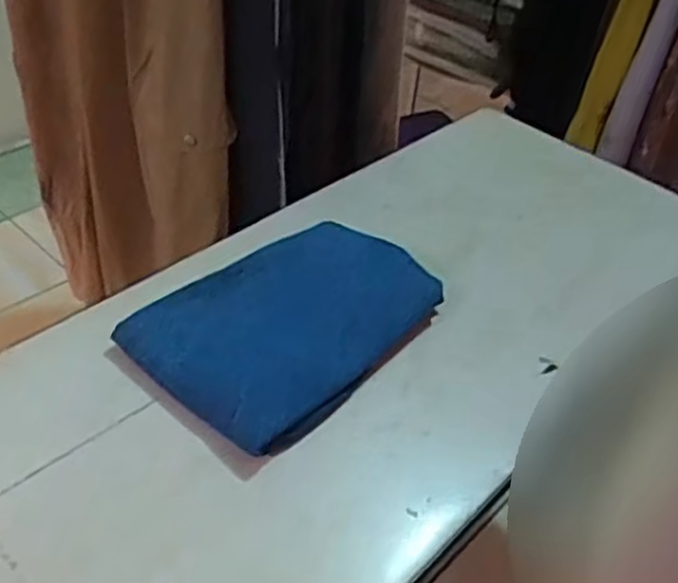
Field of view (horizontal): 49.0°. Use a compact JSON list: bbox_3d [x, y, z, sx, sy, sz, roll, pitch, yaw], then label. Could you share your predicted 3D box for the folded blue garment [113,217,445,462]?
[{"bbox_3d":[-0.045,0.024,0.782,0.204,0.030,0.304,39,53,24],"label":"folded blue garment"}]

